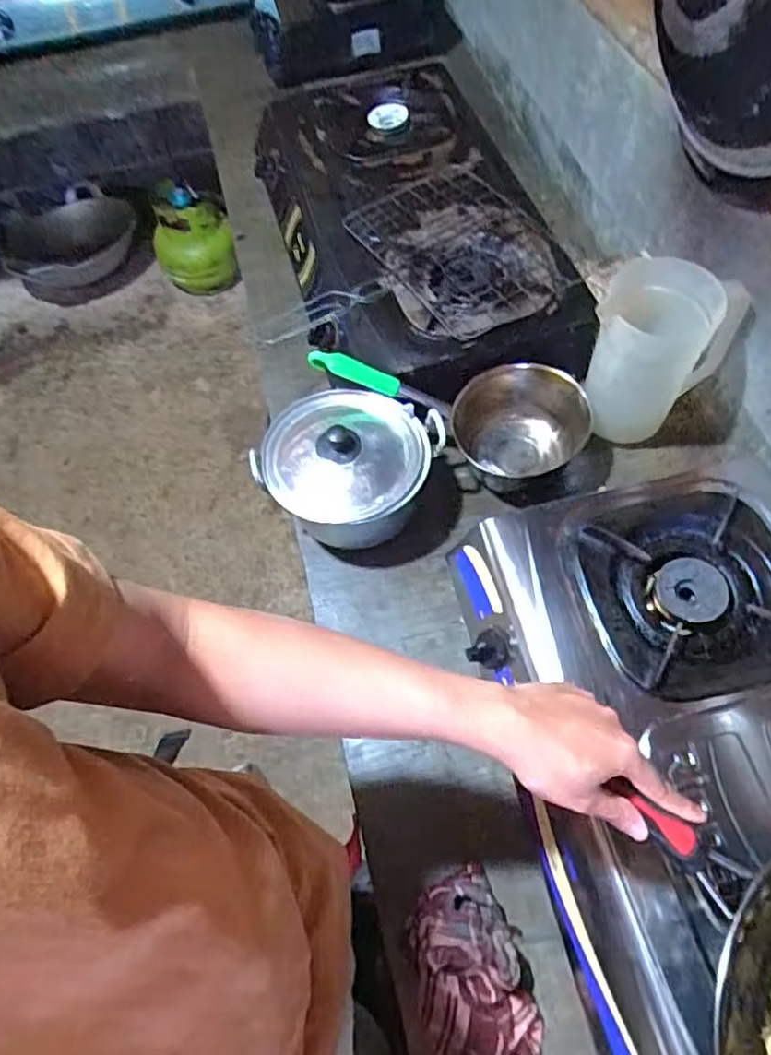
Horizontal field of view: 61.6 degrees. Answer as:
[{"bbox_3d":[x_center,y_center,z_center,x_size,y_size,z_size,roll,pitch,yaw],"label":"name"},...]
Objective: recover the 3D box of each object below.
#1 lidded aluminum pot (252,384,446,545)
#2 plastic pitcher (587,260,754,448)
[{"bbox_3d":[-0.051,-0.083,0.833,0.207,0.133,0.184,21,65,14],"label":"lidded aluminum pot"},{"bbox_3d":[0.351,-0.234,0.841,0.149,0.192,0.161,-1,62,3],"label":"plastic pitcher"}]

